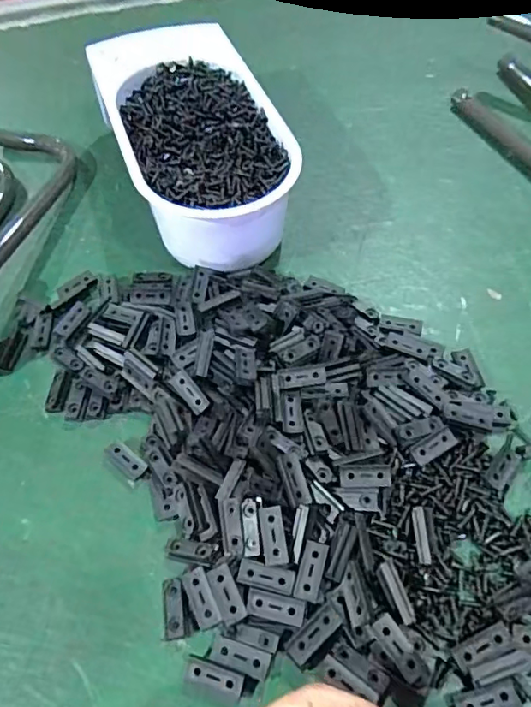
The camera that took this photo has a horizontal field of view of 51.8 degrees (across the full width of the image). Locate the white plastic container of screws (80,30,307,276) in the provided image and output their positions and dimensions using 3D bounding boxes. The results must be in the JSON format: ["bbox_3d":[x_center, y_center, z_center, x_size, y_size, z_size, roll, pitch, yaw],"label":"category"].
[{"bbox_3d":[-0.066,-0.199,0.532,0.141,0.096,0.286,-21,58,-9],"label":"white plastic container of screws"}]

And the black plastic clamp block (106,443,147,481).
[{"bbox_3d":[-0.101,0.077,0.395,0.035,0.004,0.015,33,63,24],"label":"black plastic clamp block"}]

